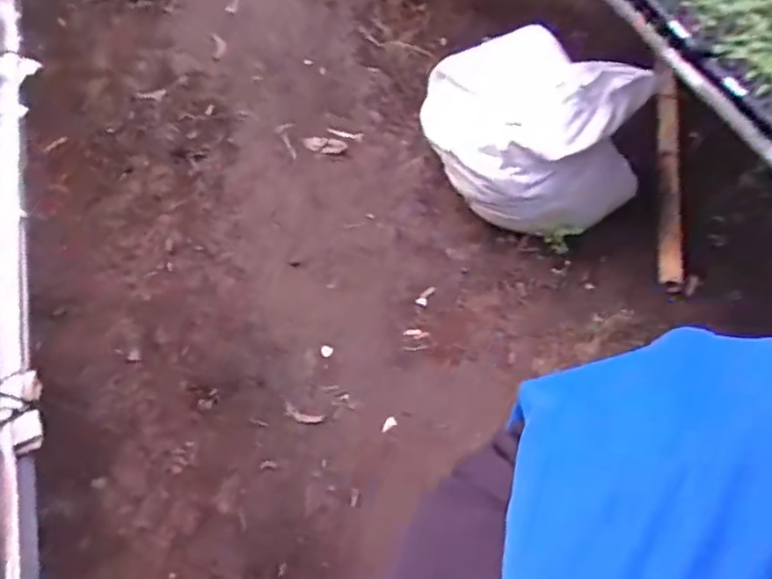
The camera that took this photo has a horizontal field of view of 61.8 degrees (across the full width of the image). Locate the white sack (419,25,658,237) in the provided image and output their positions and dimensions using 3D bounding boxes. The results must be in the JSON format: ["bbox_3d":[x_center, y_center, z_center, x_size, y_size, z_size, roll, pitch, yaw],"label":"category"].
[{"bbox_3d":[0.358,-0.368,1.610,0.553,0.441,0.309,20,58,14],"label":"white sack"}]

